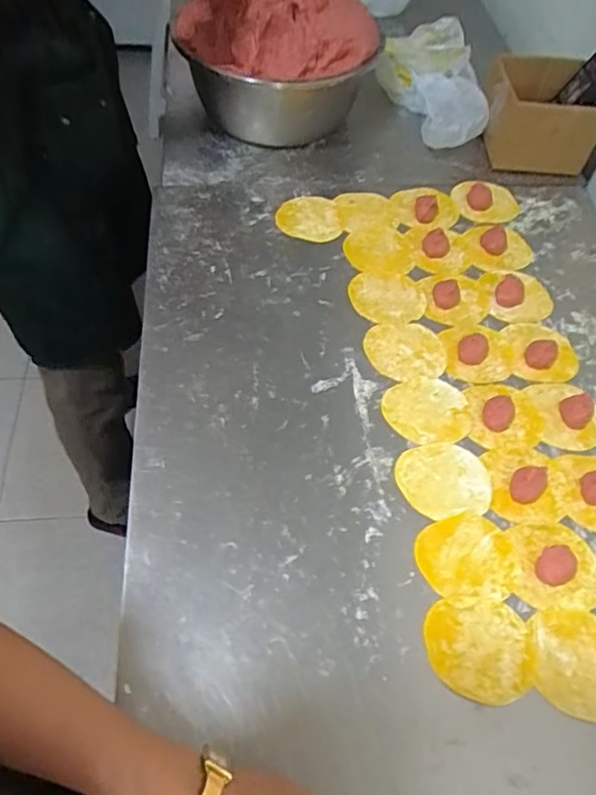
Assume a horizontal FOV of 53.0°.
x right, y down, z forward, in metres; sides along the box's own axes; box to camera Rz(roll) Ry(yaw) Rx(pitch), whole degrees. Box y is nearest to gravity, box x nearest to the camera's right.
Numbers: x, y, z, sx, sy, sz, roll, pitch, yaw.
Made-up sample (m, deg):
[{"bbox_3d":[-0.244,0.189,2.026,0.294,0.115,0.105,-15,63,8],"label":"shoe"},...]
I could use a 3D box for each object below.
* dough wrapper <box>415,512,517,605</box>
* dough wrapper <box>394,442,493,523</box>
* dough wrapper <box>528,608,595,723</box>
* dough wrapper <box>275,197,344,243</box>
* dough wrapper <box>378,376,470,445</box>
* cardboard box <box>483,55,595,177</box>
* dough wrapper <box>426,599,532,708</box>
[{"bbox_3d":[0.152,0.144,0.534,0.085,0.004,0.078,2,57,-3],"label":"dough wrapper"},{"bbox_3d":[0.141,0.080,0.578,0.089,0.004,0.076,-6,58,-7],"label":"dough wrapper"},{"bbox_3d":[0.235,0.218,0.490,0.079,0.004,0.082,2,57,-3],"label":"dough wrapper"},{"bbox_3d":[0.013,-0.230,0.769,0.080,0.011,0.069,-9,59,-9],"label":"dough wrapper"},{"bbox_3d":[0.134,0.014,0.622,0.089,0.004,0.077,-8,58,-8],"label":"dough wrapper"},{"bbox_3d":[0.343,-0.402,0.852,0.148,0.093,0.131,3,57,-2],"label":"cardboard box"},{"bbox_3d":[0.150,0.207,0.494,0.085,0.004,0.080,2,57,-3],"label":"dough wrapper"}]

